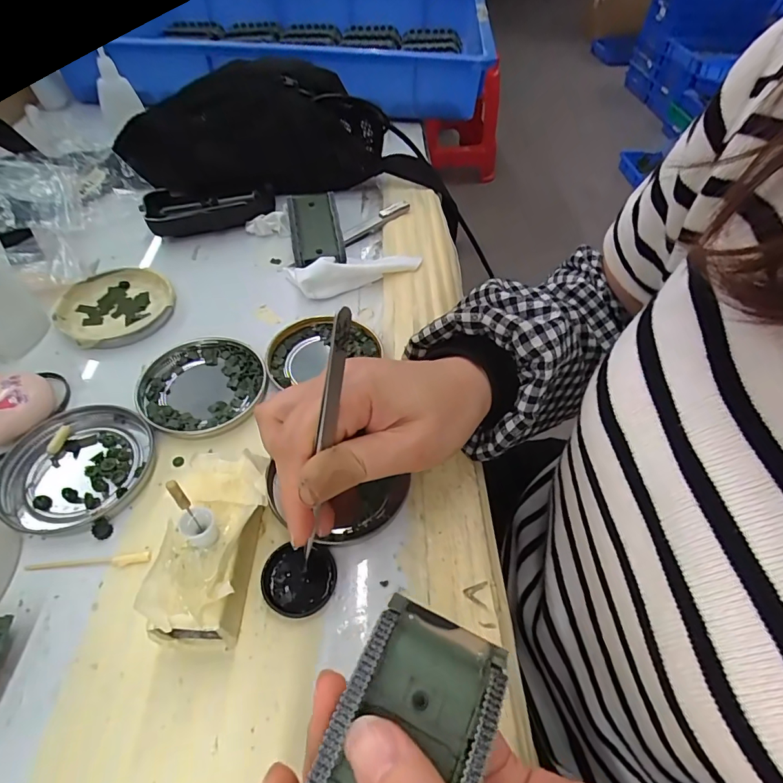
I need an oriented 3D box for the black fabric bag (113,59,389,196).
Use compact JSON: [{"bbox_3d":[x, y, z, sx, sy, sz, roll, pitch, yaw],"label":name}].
[{"bbox_3d":[-0.130,-0.252,0.442,0.241,0.093,0.101,-16,53,-14],"label":"black fabric bag"}]

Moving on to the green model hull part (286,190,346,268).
[{"bbox_3d":[-0.069,-0.146,0.403,0.042,0.026,0.095,-8,52,-10],"label":"green model hull part"}]

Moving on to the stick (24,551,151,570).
[{"bbox_3d":[-0.152,0.086,0.227,0.059,0.004,0.006,-4,51,-6],"label":"stick"}]

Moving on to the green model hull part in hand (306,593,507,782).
[{"bbox_3d":[-0.001,0.112,0.127,0.041,0.017,0.096,22,60,14],"label":"green model hull part in hand"}]

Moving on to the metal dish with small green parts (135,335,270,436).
[{"bbox_3d":[-0.124,-0.005,0.297,0.078,0.009,0.077,2,51,-2],"label":"metal dish with small green parts"}]

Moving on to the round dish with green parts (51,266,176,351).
[{"bbox_3d":[-0.207,-0.065,0.340,0.074,0.014,0.077,2,51,-2],"label":"round dish with green parts"}]

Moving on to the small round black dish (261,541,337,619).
[{"bbox_3d":[-0.045,0.093,0.224,0.035,0.007,0.033,2,51,-2],"label":"small round black dish"}]

